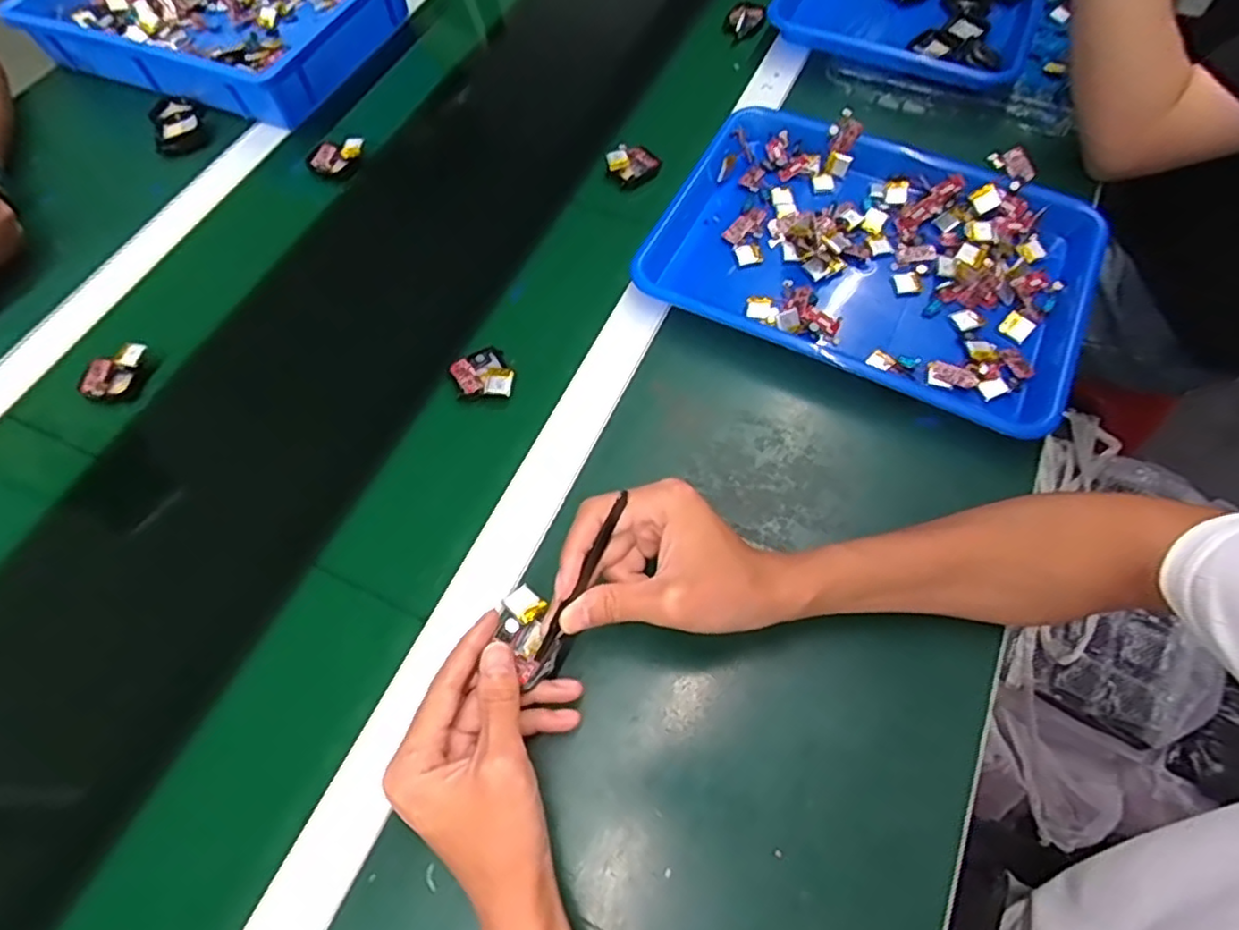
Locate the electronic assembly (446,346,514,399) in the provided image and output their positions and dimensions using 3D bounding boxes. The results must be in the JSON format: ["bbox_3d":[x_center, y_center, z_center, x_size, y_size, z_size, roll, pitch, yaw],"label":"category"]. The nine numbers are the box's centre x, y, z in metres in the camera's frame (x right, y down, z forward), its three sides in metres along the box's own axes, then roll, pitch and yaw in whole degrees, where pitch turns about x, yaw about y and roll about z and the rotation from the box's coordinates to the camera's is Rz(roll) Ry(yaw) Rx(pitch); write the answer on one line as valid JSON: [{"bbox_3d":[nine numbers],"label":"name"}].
[{"bbox_3d":[-0.106,-0.068,0.513,0.042,0.015,0.049,-27,65,-11],"label":"electronic assembly"}]

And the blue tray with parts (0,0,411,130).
[{"bbox_3d":[-0.439,-0.519,0.733,0.367,0.048,0.278,18,63,15],"label":"blue tray with parts"}]

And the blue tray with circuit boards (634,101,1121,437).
[{"bbox_3d":[0.207,-0.175,0.547,0.346,0.038,0.252,26,67,14],"label":"blue tray with circuit boards"}]

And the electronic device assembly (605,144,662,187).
[{"bbox_3d":[0.012,-0.284,0.622,0.040,0.020,0.042,-1,63,2],"label":"electronic device assembly"}]

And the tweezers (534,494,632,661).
[{"bbox_3d":[-0.020,0.061,0.355,0.007,0.009,0.103,30,95,16],"label":"tweezers"}]

